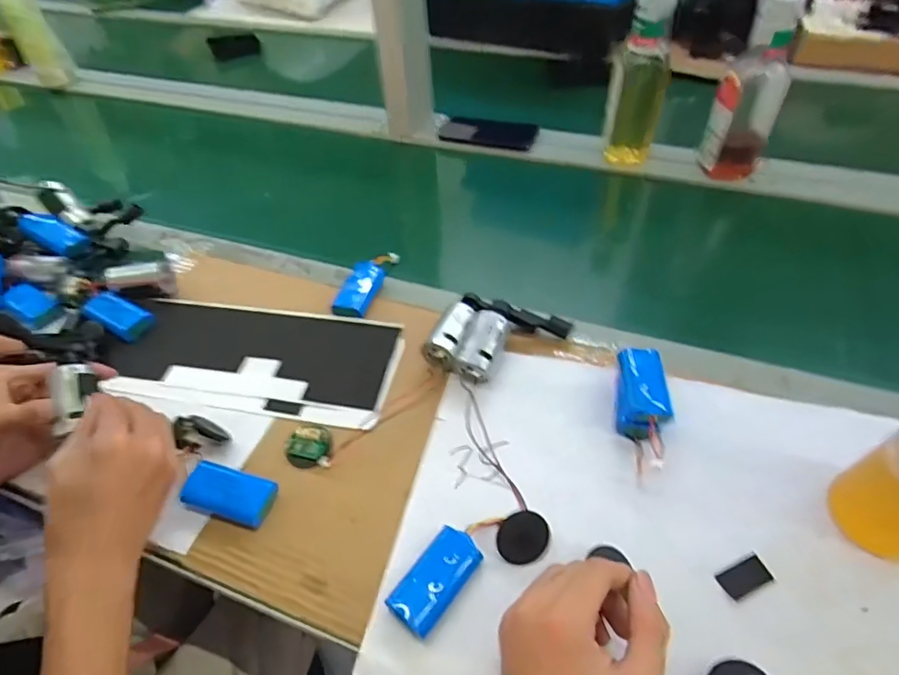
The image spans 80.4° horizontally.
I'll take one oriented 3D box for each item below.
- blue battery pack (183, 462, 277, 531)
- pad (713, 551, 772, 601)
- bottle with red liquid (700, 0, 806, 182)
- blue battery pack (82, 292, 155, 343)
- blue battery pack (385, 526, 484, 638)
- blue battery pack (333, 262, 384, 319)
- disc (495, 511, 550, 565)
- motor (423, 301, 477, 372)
[{"bbox_3d":[-0.170,0.123,0.413,0.071,0.022,0.035,13,51,14],"label":"blue battery pack"},{"bbox_3d":[0.200,0.161,0.359,0.035,0.004,0.019,-20,50,-14],"label":"pad"},{"bbox_3d":[0.372,-0.301,0.655,0.070,0.214,0.084,19,51,19],"label":"bottle with red liquid"},{"bbox_3d":[-0.346,-0.022,0.553,0.082,0.021,0.041,26,55,24],"label":"blue battery pack"},{"bbox_3d":[-0.009,0.165,0.362,0.034,0.021,0.068,29,56,26],"label":"blue battery pack"},{"bbox_3d":[-0.093,-0.052,0.563,0.037,0.014,0.075,10,50,13],"label":"blue battery pack"},{"bbox_3d":[0.052,0.142,0.377,0.037,0.004,0.034,-17,82,-2],"label":"disc"},{"bbox_3d":[0.001,-0.001,0.501,0.030,0.031,0.067,16,52,17],"label":"motor"}]

